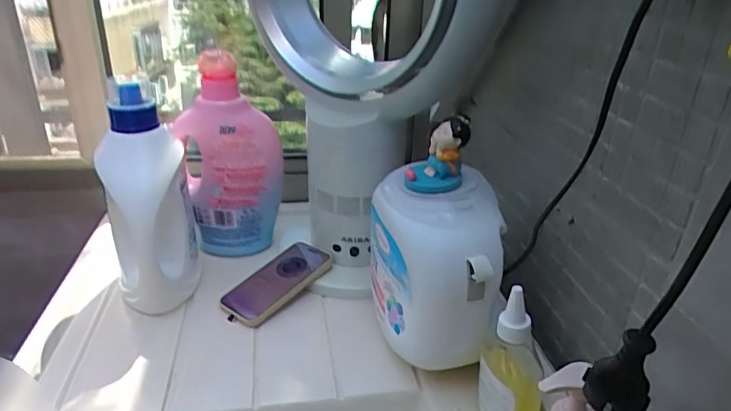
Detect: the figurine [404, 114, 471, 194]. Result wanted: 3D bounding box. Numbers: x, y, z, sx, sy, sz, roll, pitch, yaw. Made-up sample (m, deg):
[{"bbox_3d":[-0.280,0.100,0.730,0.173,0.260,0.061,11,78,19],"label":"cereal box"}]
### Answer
[{"bbox_3d":[0.075,-0.054,0.564,0.066,0.068,0.053,4,26,6],"label":"figurine"}]

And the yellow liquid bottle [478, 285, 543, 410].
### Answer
[{"bbox_3d":[0.138,0.157,0.509,0.064,0.149,0.049,9,27,16],"label":"yellow liquid bottle"}]

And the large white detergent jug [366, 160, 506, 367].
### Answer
[{"bbox_3d":[0.069,0.065,0.595,0.145,0.197,0.133,4,26,6],"label":"large white detergent jug"}]

